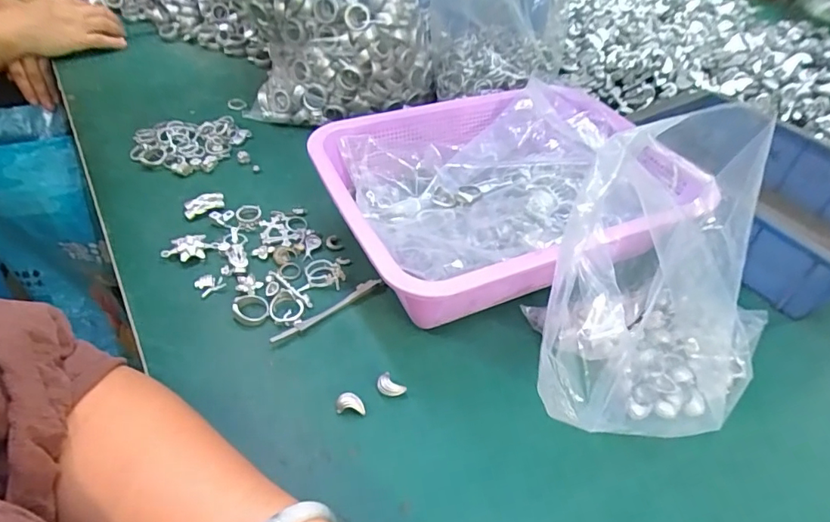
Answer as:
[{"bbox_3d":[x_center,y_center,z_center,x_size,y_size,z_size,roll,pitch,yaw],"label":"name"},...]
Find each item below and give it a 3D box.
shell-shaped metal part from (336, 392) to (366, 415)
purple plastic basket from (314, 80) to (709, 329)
[{"bbox_3d":[-0.043,0.096,0.343,0.019,0.010,0.011,1,44,-2],"label":"shell-shaped metal part"},{"bbox_3d":[0.073,-0.058,0.456,0.292,0.086,0.223,-18,50,-21],"label":"purple plastic basket"}]

